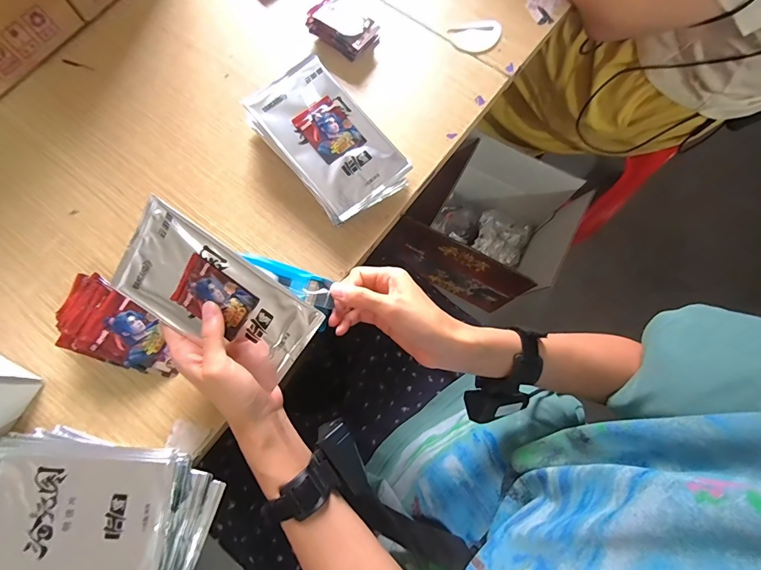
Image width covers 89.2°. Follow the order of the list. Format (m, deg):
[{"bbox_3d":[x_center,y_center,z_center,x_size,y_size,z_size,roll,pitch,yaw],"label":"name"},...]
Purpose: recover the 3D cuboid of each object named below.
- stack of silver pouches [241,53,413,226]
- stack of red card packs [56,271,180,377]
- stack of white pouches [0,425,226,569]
[{"bbox_3d":[-0.061,-0.163,0.448,0.109,0.054,0.178,-42,79,-12],"label":"stack of silver pouches"},{"bbox_3d":[-0.271,0.041,0.391,0.144,0.042,0.074,29,75,7],"label":"stack of red card packs"},{"bbox_3d":[-0.263,0.205,0.349,0.205,0.038,0.116,10,74,1],"label":"stack of white pouches"}]

